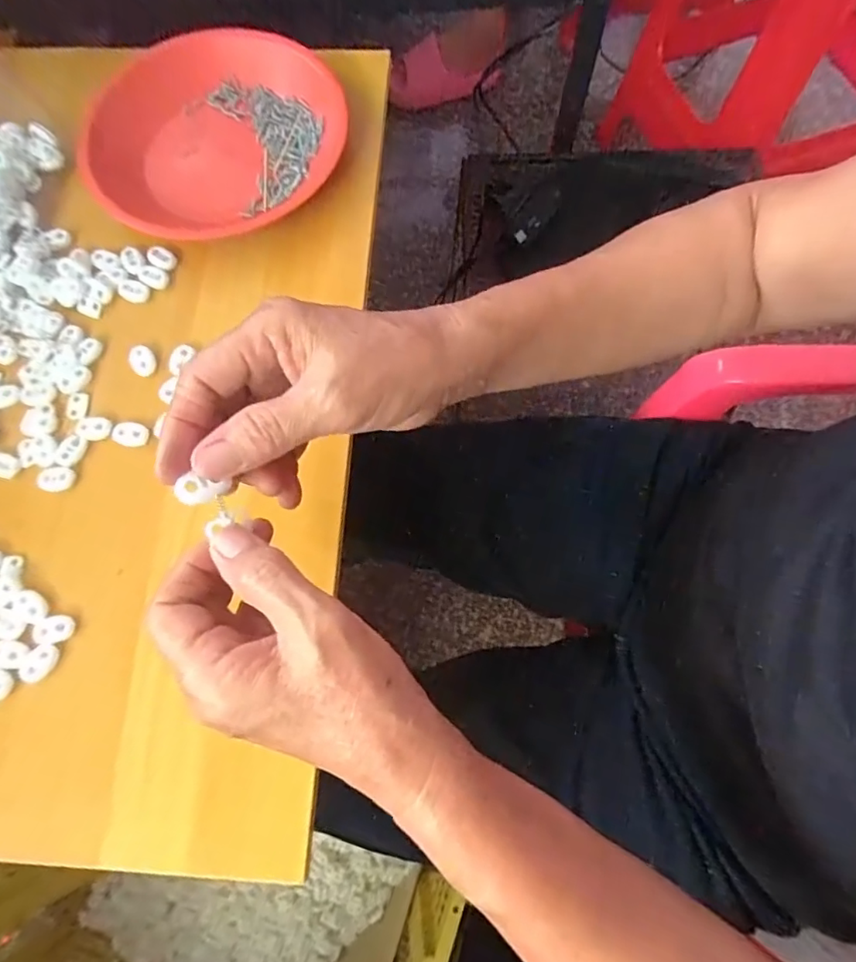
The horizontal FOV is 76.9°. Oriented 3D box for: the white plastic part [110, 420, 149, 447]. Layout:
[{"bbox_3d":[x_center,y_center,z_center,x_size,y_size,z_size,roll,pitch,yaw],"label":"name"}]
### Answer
[{"bbox_3d":[-0.196,-0.031,0.354,0.025,0.004,0.016,10,74,5],"label":"white plastic part"}]

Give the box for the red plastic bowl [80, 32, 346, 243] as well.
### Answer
[{"bbox_3d":[-0.168,-0.273,0.414,0.191,0.022,0.184,-1,73,2],"label":"red plastic bowl"}]

